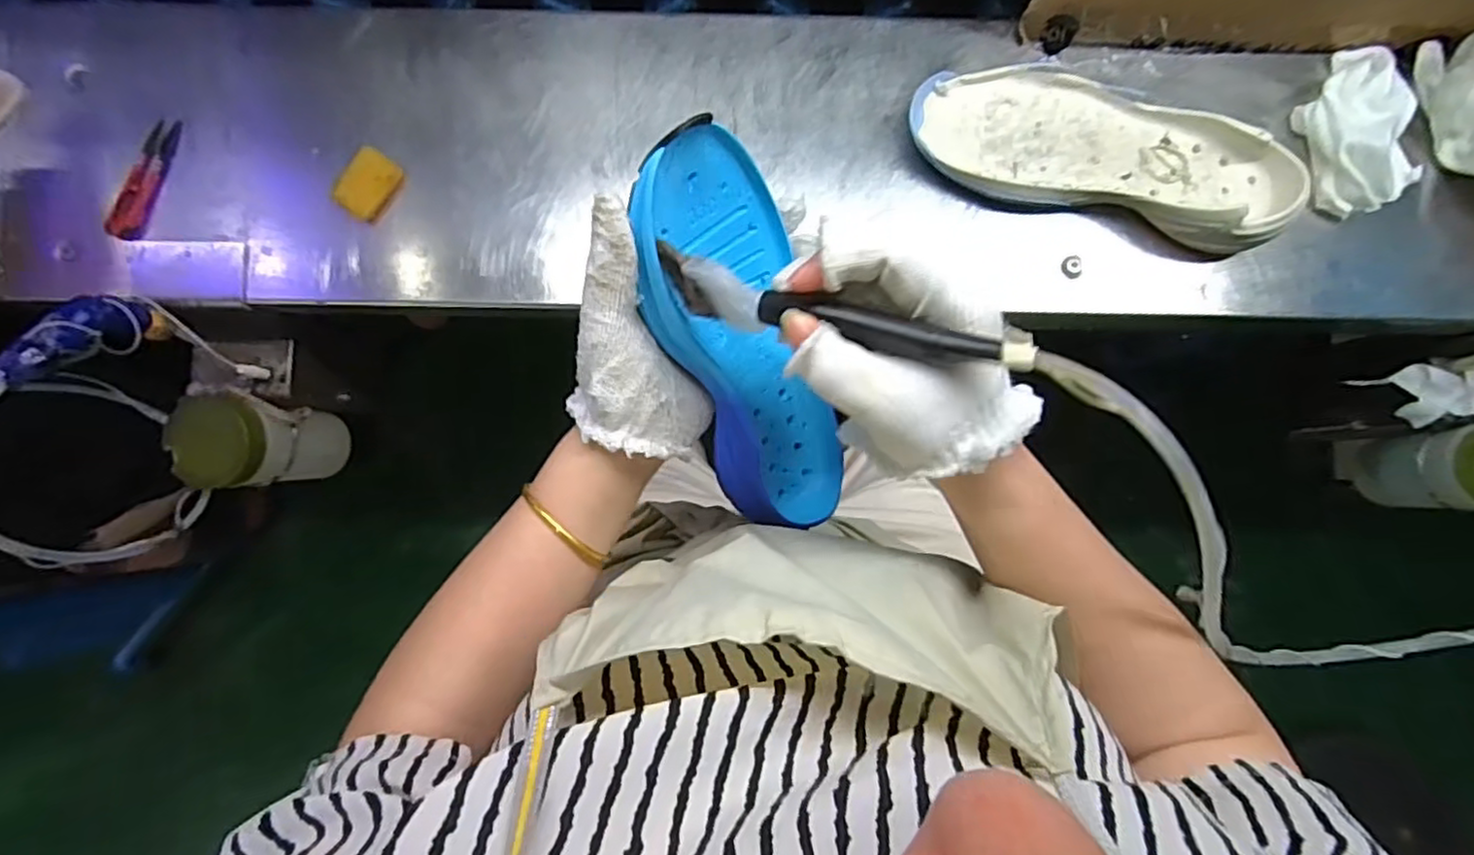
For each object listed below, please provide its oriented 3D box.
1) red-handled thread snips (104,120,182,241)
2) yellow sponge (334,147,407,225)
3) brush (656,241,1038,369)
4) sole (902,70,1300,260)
[{"bbox_3d":[-0.463,-0.194,0.539,0.023,0.013,0.100,18,85,2],"label":"red-handled thread snips"},{"bbox_3d":[-0.284,-0.187,0.530,0.032,0.022,0.052,27,86,2],"label":"yellow sponge"},{"bbox_3d":[0.038,-0.048,0.281,0.158,0.025,0.020,15,82,24],"label":"brush"},{"bbox_3d":[0.271,-0.206,0.516,0.282,0.047,0.102,15,85,1],"label":"sole"}]

